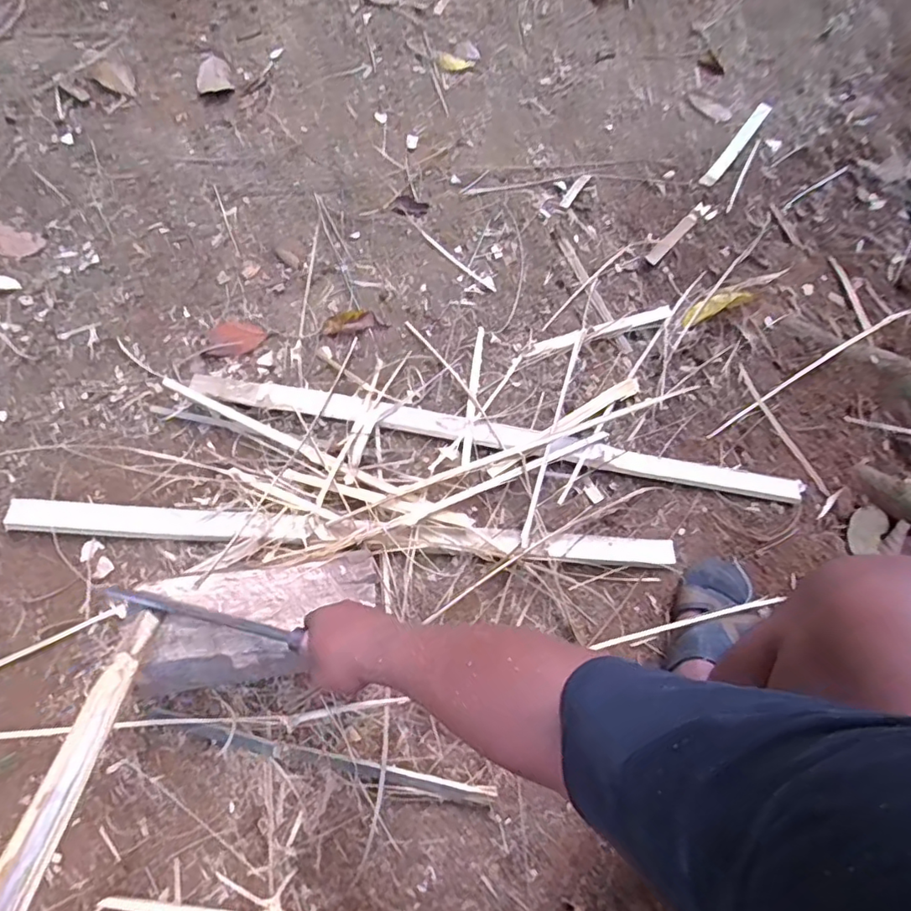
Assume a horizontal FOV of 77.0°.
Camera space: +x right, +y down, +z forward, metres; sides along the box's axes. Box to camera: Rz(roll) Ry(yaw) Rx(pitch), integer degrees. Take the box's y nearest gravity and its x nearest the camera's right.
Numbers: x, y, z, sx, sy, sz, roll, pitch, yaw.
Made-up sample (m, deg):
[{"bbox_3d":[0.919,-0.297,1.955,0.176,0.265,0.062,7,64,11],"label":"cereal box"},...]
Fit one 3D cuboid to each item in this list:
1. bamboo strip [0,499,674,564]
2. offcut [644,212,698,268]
[{"bbox_3d":[-0.141,0.101,0.774,0.888,0.022,0.043,3,68,-1],"label":"bamboo strip"},{"bbox_3d":[0.414,-0.412,1.081,0.026,0.016,0.167,40,72,14],"label":"offcut"}]

